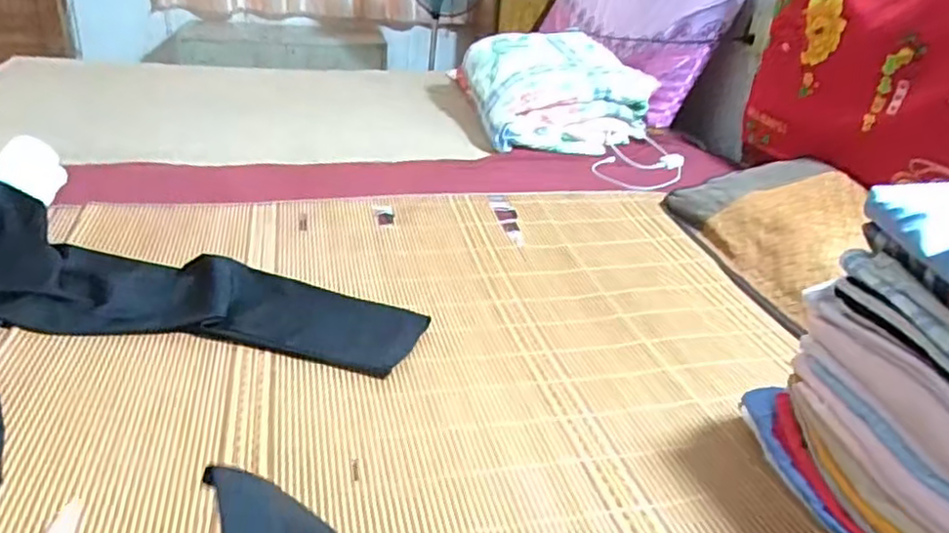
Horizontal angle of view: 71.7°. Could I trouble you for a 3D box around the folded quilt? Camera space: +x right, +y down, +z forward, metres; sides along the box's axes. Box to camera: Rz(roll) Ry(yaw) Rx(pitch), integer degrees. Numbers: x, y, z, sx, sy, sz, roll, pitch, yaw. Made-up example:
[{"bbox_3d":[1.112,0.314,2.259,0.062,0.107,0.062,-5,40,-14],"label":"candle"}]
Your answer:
[{"bbox_3d":[0.232,-0.450,1.678,0.463,0.221,0.370,-1,28,-11],"label":"folded quilt"}]

